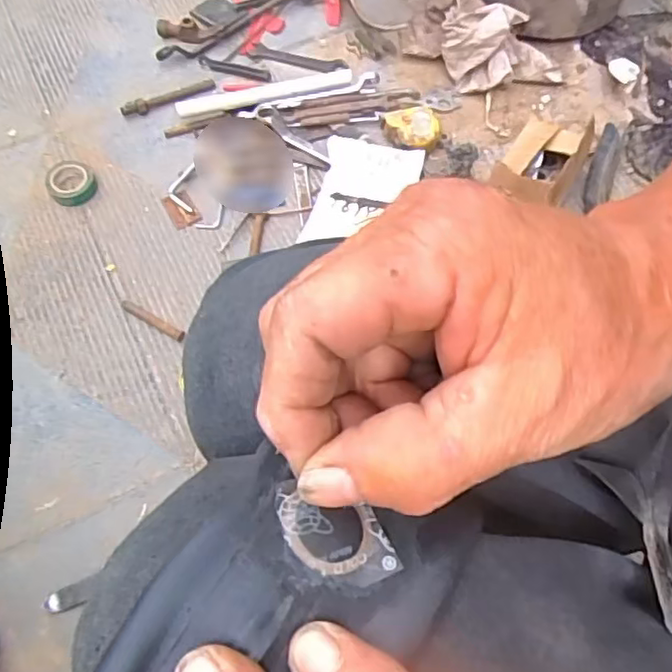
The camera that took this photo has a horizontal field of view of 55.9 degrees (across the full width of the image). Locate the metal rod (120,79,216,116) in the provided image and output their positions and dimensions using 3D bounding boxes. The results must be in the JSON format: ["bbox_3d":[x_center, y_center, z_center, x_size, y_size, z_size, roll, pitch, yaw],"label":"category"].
[{"bbox_3d":[-0.223,-0.320,0.844,0.129,0.012,0.023,-25,69,-13],"label":"metal rod"}]

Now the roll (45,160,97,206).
[{"bbox_3d":[-0.323,-0.189,0.774,0.055,0.020,0.063,-19,67,-10],"label":"roll"}]

